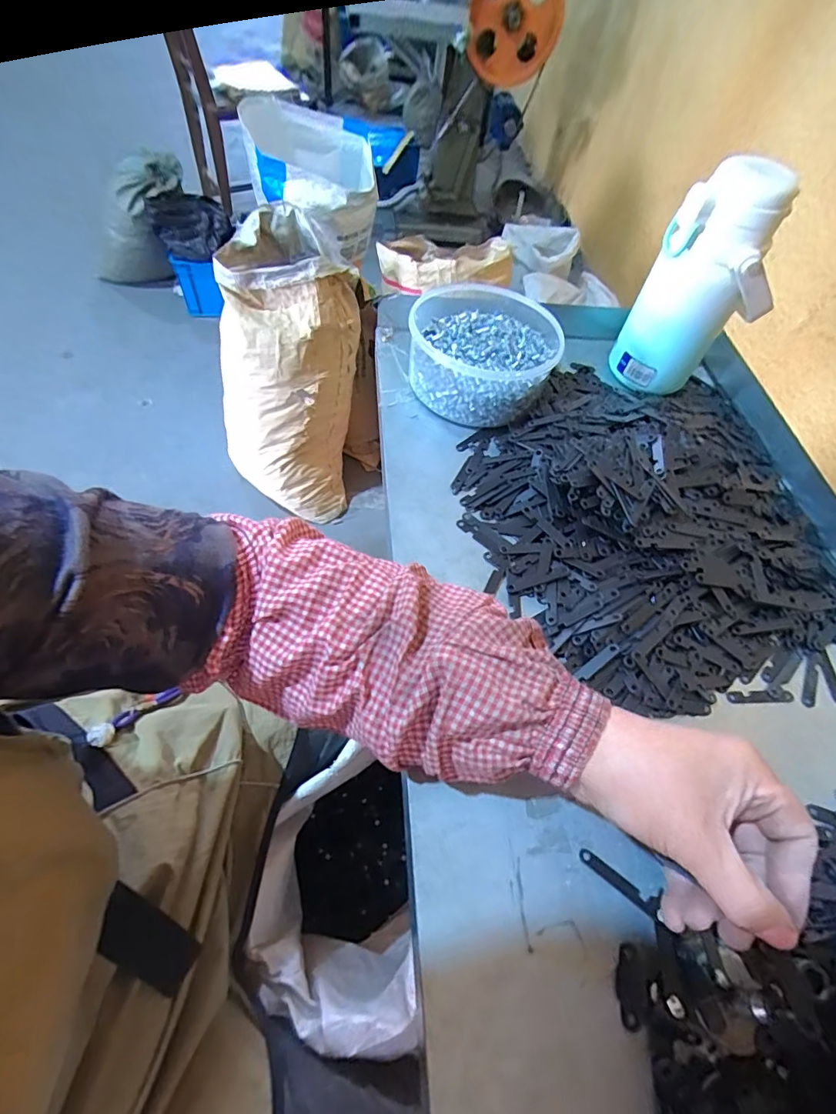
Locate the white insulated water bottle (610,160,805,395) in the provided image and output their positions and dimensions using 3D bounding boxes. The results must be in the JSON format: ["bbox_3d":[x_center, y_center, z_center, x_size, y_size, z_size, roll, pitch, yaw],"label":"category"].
[{"bbox_3d":[0.280,-0.263,0.475,0.088,0.188,0.081,-11,58,-15],"label":"white insulated water bottle"}]

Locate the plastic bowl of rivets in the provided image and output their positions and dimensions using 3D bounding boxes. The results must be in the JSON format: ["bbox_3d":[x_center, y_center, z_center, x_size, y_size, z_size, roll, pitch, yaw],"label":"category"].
[{"bbox_3d":[0.067,-0.216,0.498,0.145,0.061,0.158,3,57,-5],"label":"plastic bowl of rivets"}]

